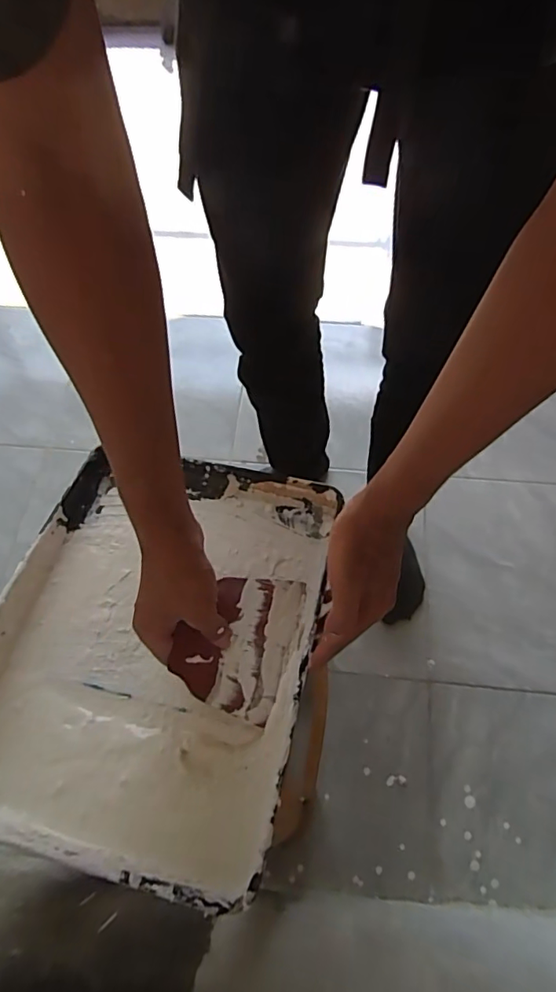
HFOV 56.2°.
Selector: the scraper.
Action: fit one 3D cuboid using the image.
[{"bbox_3d":[-0.033,0.121,0.447,0.091,0.004,0.118,23,68,-8],"label":"scraper"}]

